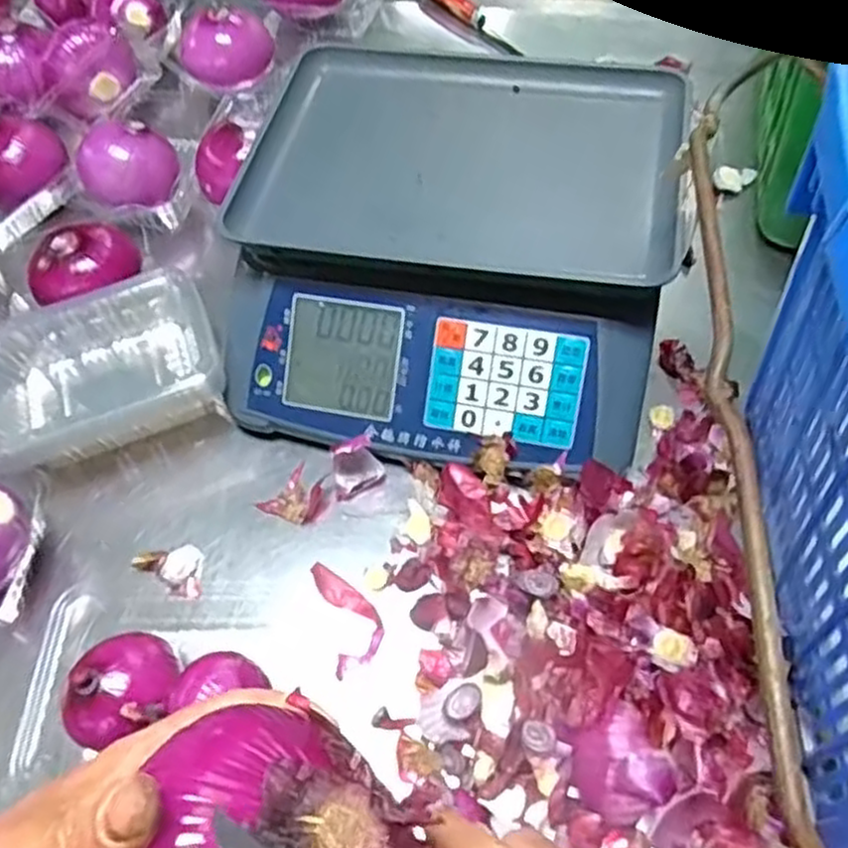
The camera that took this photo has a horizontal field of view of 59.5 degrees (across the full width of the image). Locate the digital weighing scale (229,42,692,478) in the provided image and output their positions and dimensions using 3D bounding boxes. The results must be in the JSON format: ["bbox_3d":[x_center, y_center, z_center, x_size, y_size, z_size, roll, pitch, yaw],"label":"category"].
[{"bbox_3d":[0.025,-0.150,0.599,0.326,0.110,0.340,10,60,10],"label":"digital weighing scale"}]

